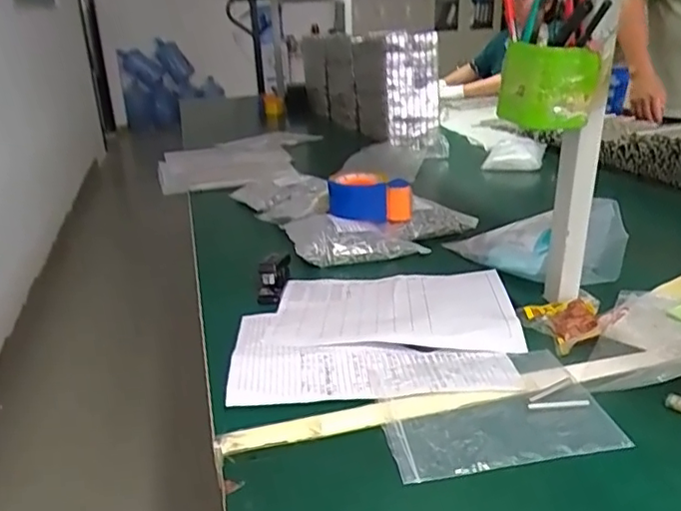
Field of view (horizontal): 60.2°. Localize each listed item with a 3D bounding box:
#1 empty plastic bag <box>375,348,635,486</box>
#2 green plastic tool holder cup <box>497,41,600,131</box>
[{"bbox_3d":[0.137,0.144,0.548,0.201,0.008,0.143,-6,23,-10],"label":"empty plastic bag"},{"bbox_3d":[0.218,-0.179,0.625,0.084,0.081,0.071,-8,24,-14],"label":"green plastic tool holder cup"}]

